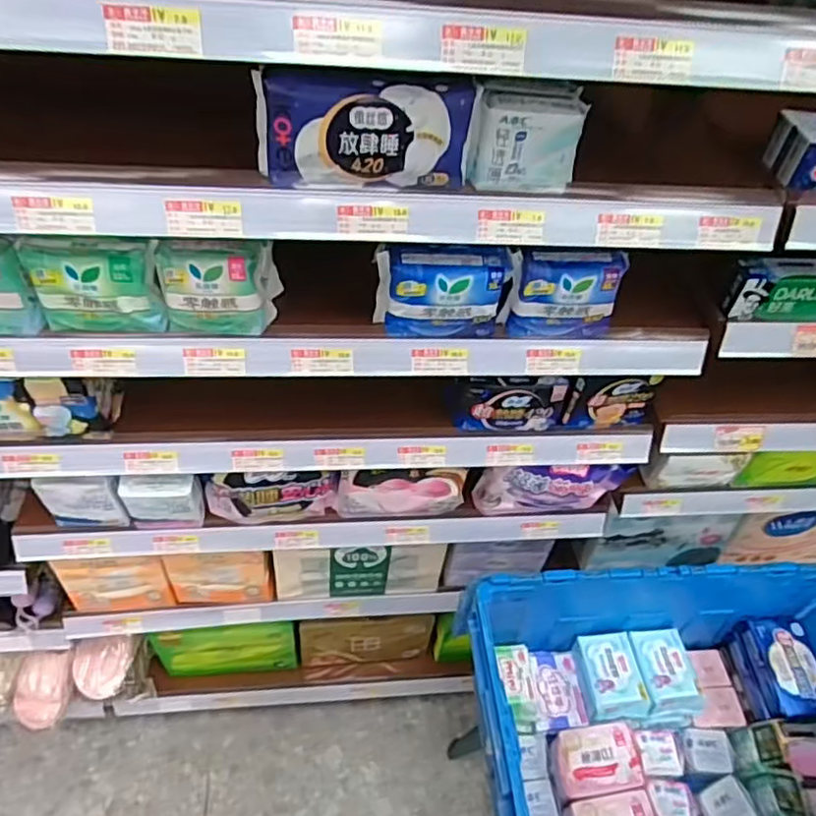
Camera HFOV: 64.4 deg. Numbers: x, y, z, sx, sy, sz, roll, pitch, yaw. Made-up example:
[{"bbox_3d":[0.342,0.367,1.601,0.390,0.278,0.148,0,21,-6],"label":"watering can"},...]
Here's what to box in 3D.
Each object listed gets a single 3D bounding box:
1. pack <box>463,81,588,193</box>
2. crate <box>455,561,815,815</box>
[{"bbox_3d":[0.105,-0.250,0.591,0.099,0.074,0.077,8,48,0],"label":"pack"},{"bbox_3d":[0.378,0.474,0.907,0.577,0.291,0.412,0,49,-7],"label":"crate"}]

